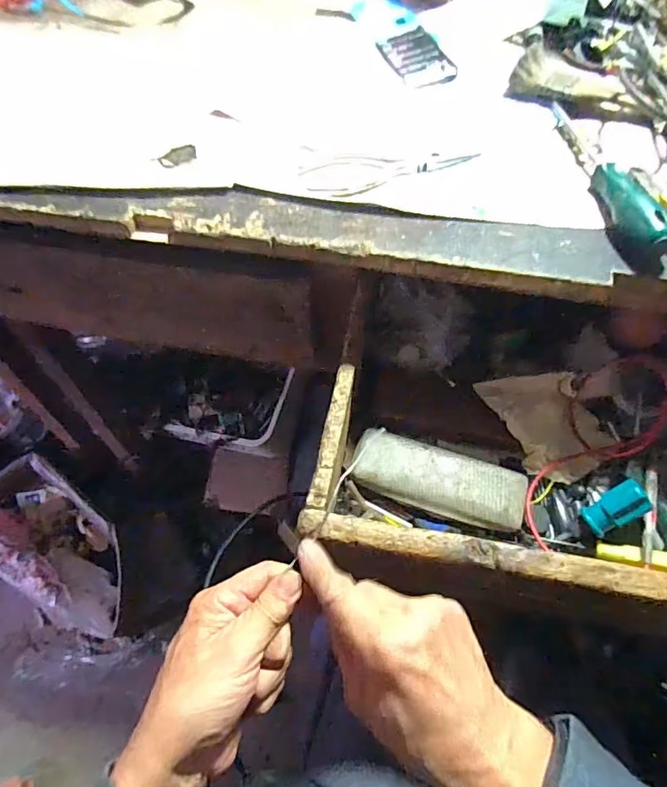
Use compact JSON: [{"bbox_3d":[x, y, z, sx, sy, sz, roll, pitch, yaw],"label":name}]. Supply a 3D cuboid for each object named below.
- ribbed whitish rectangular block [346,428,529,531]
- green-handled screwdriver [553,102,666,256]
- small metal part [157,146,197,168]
[{"bbox_3d":[0.093,0.076,0.438,0.149,0.024,0.051,16,58,9],"label":"ribbed whitish rectangular block"},{"bbox_3d":[0.220,-0.183,0.402,0.026,0.031,0.192,-2,57,-3],"label":"green-handled screwdriver"},{"bbox_3d":[-0.136,-0.210,0.439,0.035,0.004,0.024,-34,64,-21],"label":"small metal part"}]

